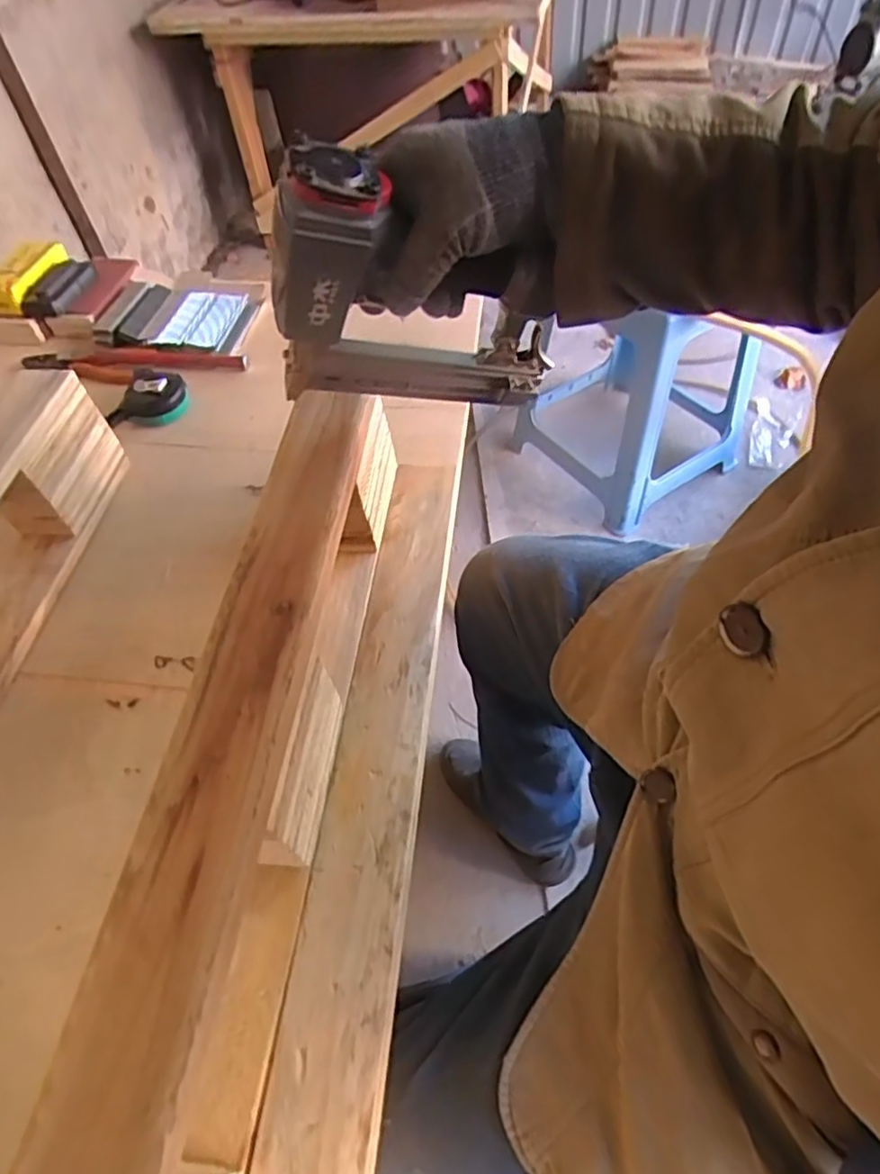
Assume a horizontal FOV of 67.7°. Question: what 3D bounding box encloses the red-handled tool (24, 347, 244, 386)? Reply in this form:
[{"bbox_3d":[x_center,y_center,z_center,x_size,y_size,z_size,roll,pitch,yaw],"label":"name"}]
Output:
[{"bbox_3d":[-0.366,-0.271,0.784,0.259,0.024,0.048,0,54,5],"label":"red-handled tool"}]

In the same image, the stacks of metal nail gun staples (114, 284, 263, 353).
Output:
[{"bbox_3d":[-0.317,-0.343,0.832,0.150,0.018,0.119,10,60,-2],"label":"stacks of metal nail gun staples"}]

